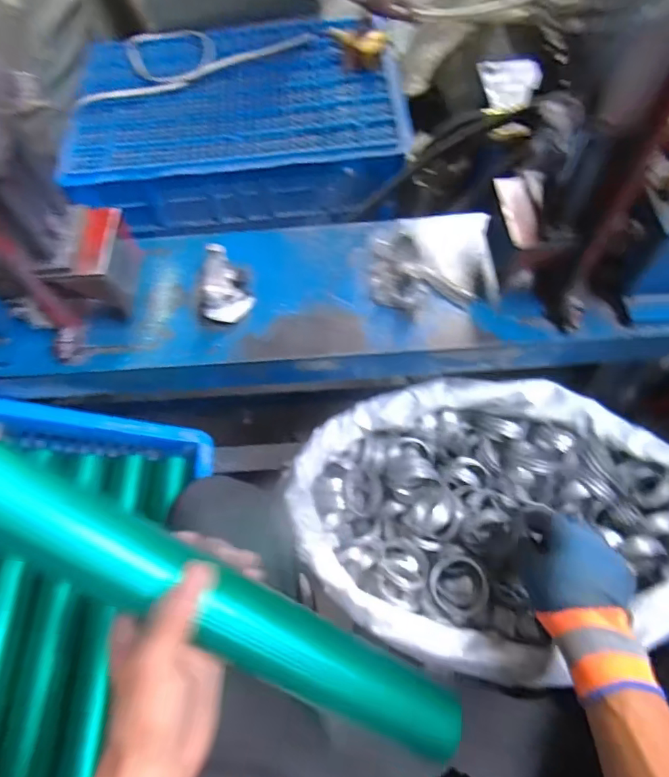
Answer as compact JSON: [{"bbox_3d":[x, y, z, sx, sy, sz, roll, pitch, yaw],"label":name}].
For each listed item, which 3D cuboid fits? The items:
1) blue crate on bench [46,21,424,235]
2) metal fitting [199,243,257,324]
[{"bbox_3d":[-0.186,-0.532,1.013,0.615,0.154,0.402,-6,61,1],"label":"blue crate on bench"},{"bbox_3d":[-0.130,-0.119,0.576,0.066,0.045,0.077,-1,62,4],"label":"metal fitting"}]

